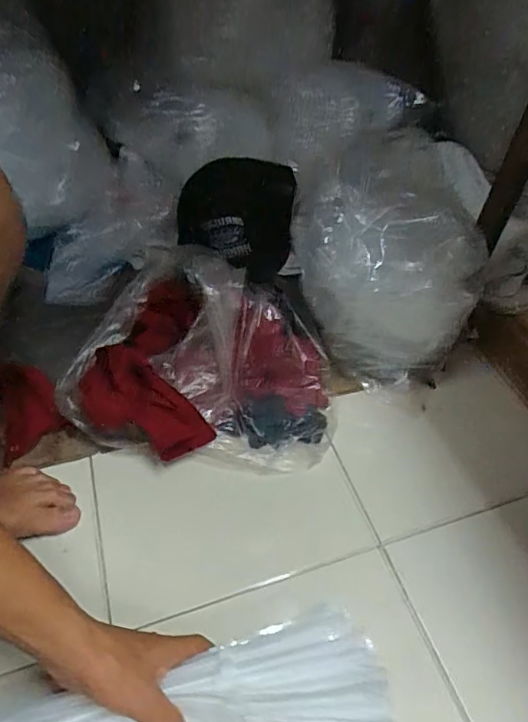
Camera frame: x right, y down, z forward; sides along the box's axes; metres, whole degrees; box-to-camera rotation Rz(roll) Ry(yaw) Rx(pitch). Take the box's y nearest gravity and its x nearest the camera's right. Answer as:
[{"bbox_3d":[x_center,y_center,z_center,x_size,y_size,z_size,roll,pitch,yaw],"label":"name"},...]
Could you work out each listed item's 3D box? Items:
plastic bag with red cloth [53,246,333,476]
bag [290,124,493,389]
[{"bbox_3d":[-0.074,-0.012,0.624,0.341,0.153,0.244,11,48,6],"label":"plastic bag with red cloth"},{"bbox_3d":[0.156,-0.122,0.676,0.214,0.234,0.212,1,48,-3],"label":"bag"}]

